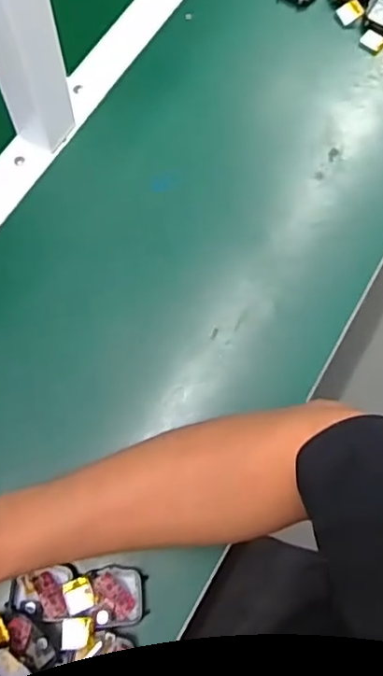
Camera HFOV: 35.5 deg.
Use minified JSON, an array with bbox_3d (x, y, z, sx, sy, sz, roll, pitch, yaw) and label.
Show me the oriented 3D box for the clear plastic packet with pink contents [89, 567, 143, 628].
[{"bbox_3d":[-0.052,0.182,0.420,0.034,0.009,0.038,-2,71,-18],"label":"clear plastic packet with pink contents"}]

